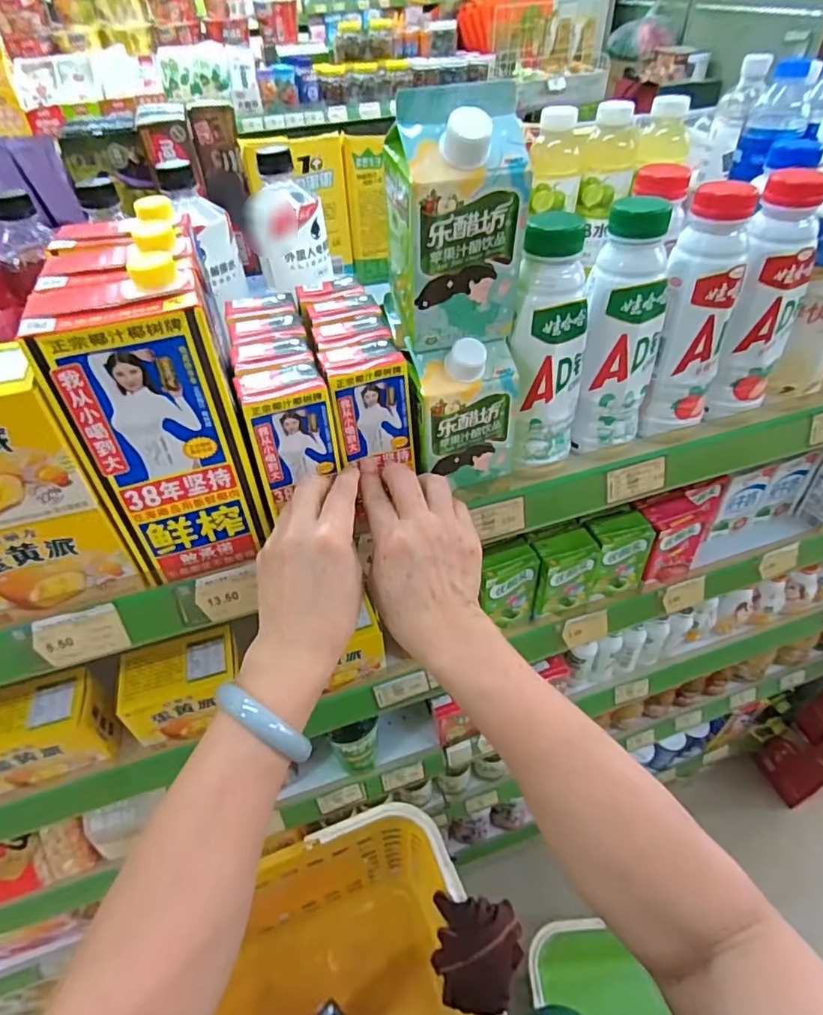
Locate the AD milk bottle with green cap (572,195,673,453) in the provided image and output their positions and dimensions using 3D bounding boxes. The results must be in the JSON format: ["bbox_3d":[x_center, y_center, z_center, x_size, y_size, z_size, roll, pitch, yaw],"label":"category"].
[{"bbox_3d":[0.161,-0.129,0.430,0.061,0.178,0.054,13,46,15],"label":"AD milk bottle with green cap"}]

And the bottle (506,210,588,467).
[{"bbox_3d":[0.101,-0.111,0.412,0.059,0.174,0.049,2,44,5],"label":"bottle"}]

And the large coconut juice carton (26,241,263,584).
[{"bbox_3d":[-0.165,-0.051,0.370,0.093,0.198,0.082,-23,48,-20],"label":"large coconut juice carton"}]

